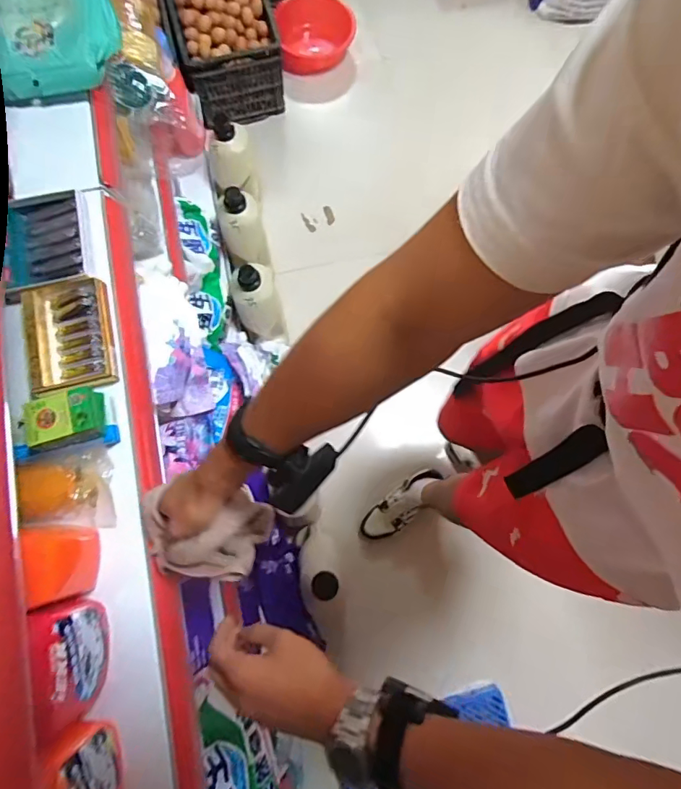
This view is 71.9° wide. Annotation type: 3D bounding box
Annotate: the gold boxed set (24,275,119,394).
[{"bbox_3d":[-0.339,-0.074,0.591,0.097,0.027,0.143,-13,77,-4],"label":"gold boxed set"}]

